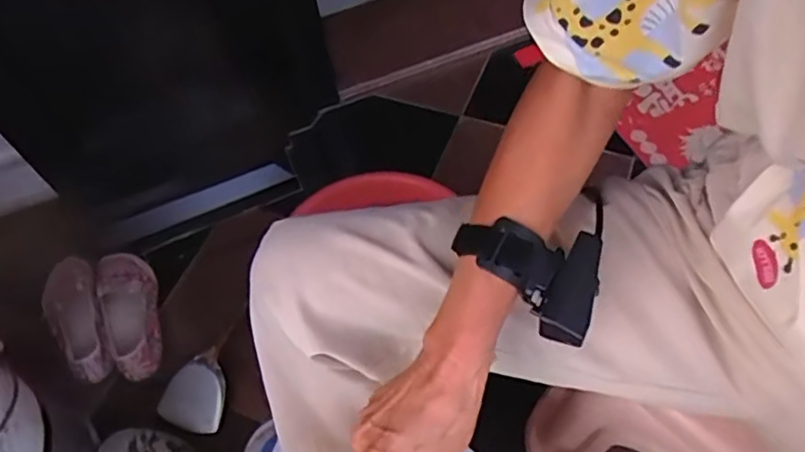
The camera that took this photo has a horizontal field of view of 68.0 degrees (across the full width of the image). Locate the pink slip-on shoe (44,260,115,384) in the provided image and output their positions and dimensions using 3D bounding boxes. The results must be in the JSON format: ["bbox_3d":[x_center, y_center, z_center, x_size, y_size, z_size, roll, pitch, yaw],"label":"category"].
[{"bbox_3d":[-0.473,0.134,0.868,0.073,0.046,0.200,-25,59,-11],"label":"pink slip-on shoe"}]

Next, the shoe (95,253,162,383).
[{"bbox_3d":[-0.405,0.112,0.882,0.068,0.059,0.221,-25,59,-11],"label":"shoe"}]

